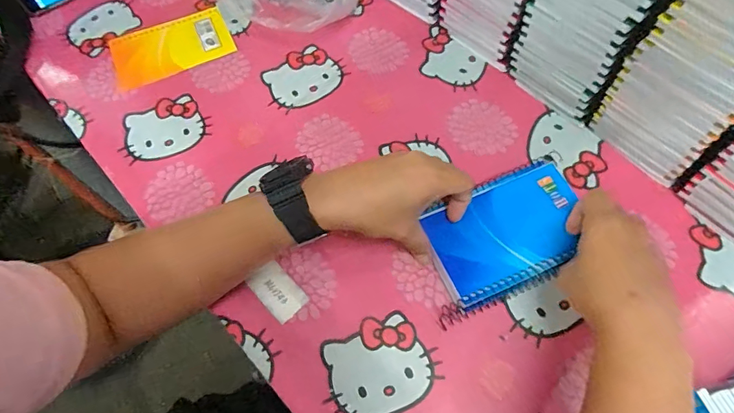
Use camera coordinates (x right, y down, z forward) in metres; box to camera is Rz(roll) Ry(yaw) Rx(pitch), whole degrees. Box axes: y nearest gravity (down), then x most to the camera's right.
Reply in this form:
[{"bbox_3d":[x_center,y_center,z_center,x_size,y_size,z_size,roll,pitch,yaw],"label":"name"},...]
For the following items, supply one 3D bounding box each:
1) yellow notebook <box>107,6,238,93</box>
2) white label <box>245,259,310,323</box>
[{"bbox_3d":[-0.221,-0.180,0.508,0.131,0.007,0.081,-25,66,-9],"label":"yellow notebook"},{"bbox_3d":[-0.076,0.072,0.383,0.031,0.004,0.049,-42,70,-15],"label":"white label"}]

